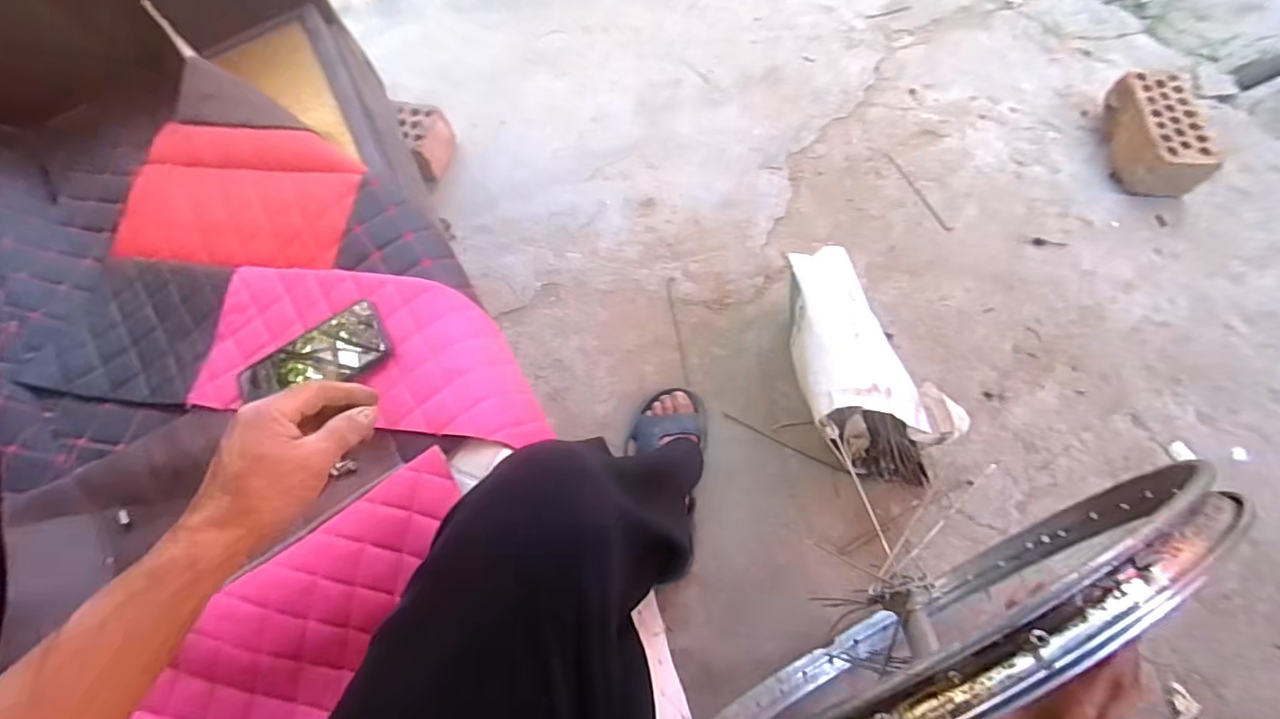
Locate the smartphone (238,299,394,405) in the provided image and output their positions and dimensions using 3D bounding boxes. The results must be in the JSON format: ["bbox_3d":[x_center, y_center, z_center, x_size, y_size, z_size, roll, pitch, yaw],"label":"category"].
[{"bbox_3d":[-0.336,0.005,0.580,0.158,0.006,0.080,-32,67,-3],"label":"smartphone"}]

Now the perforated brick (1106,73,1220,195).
[{"bbox_3d":[0.941,-0.412,1.019,0.122,0.090,0.229,6,68,4],"label":"perforated brick"}]

